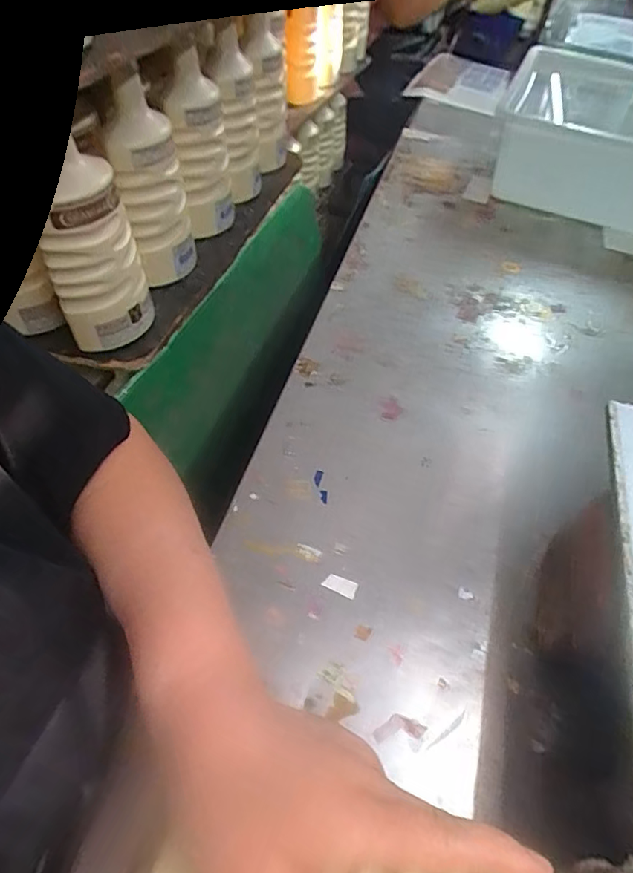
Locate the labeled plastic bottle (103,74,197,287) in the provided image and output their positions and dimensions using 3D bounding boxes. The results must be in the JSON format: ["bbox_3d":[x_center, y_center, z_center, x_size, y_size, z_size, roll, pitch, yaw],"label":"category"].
[{"bbox_3d":[-0.175,-0.254,0.542,0.067,0.191,0.089,-7,52,-9],"label":"labeled plastic bottle"}]

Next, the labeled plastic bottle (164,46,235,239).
[{"bbox_3d":[-0.137,-0.329,0.605,0.065,0.193,0.081,-4,52,-9],"label":"labeled plastic bottle"}]

